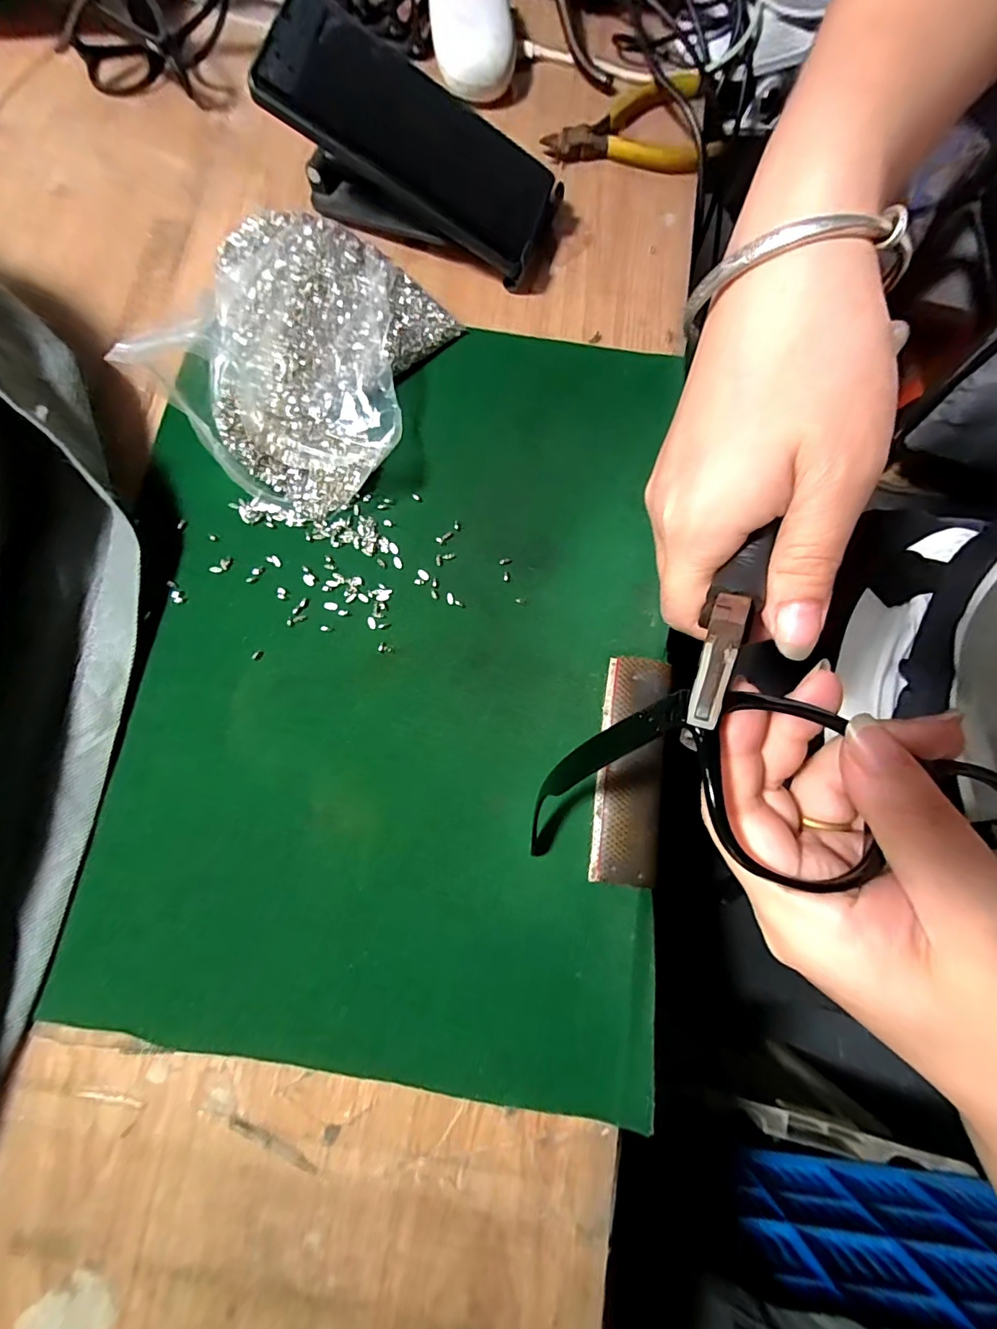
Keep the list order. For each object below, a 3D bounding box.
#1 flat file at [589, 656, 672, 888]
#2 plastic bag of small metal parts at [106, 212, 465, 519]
[{"bbox_3d":[0.071,0.055,0.268,0.034,0.005,0.117,8,79,0],"label":"flat file"},{"bbox_3d":[-0.111,-0.177,0.291,0.133,0.038,0.161,32,80,5],"label":"plastic bag of small metal parts"}]

